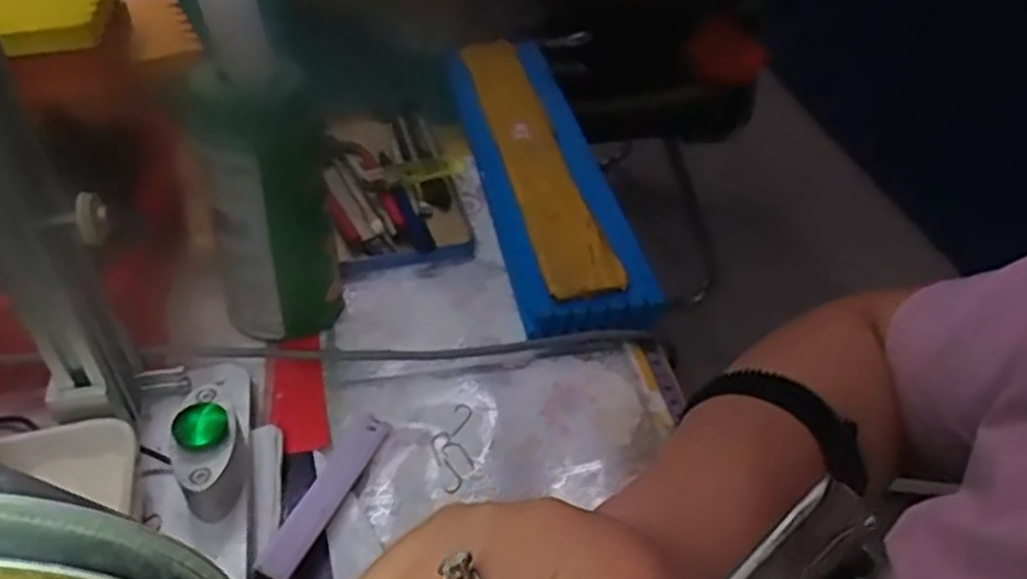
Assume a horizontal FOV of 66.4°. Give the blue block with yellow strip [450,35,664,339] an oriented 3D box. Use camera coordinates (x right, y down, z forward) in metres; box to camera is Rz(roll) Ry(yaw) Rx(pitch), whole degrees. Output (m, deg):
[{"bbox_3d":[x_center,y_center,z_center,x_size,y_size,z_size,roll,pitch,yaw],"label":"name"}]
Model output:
[{"bbox_3d":[0.015,-0.090,0.545,0.075,0.023,0.302,-17,47,0],"label":"blue block with yellow strip"}]

